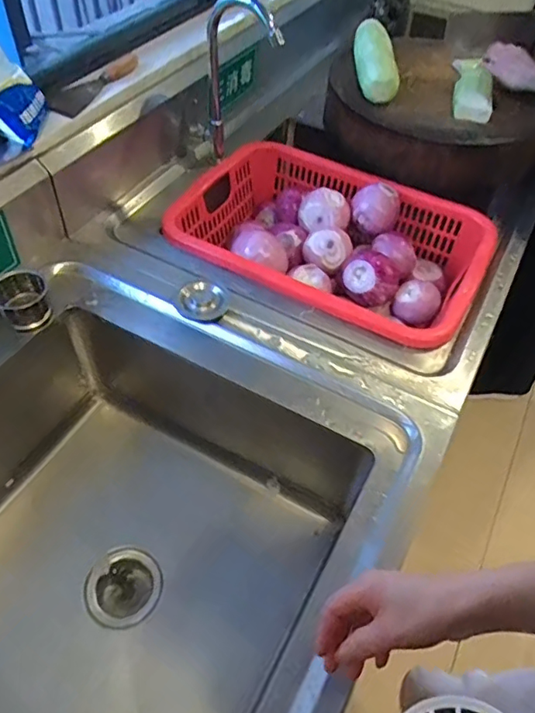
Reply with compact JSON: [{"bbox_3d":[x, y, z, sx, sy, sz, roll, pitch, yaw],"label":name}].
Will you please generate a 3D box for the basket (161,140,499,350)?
[{"bbox_3d":[0.112,-0.193,0.996,0.519,0.142,0.358,25,54,16],"label":"basket"}]

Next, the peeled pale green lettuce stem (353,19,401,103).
[{"bbox_3d":[0.212,-0.581,1.076,0.074,0.068,0.270,2,51,-3],"label":"peeled pale green lettuce stem"}]

